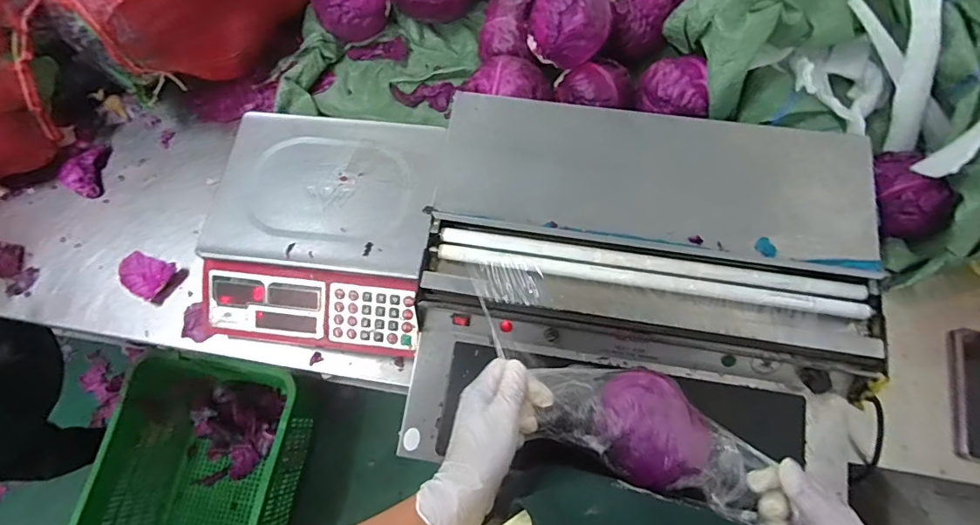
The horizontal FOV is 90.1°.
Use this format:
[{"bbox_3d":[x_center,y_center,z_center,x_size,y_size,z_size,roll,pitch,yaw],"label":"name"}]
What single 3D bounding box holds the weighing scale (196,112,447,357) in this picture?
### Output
[{"bbox_3d":[-0.213,-0.043,0.652,0.292,0.092,0.298,7,71,3],"label":"weighing scale"}]

